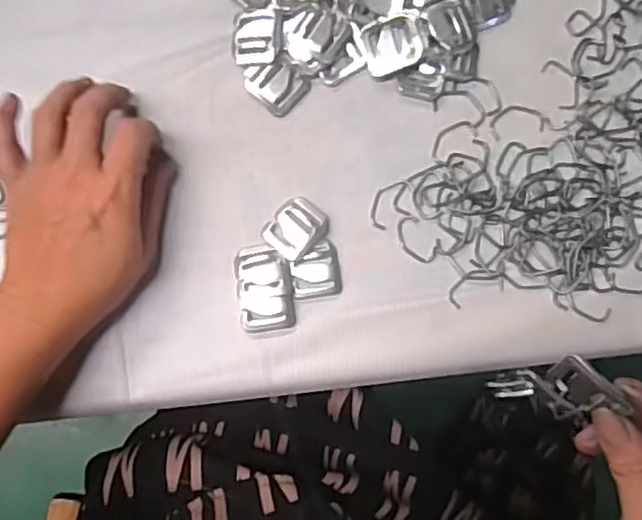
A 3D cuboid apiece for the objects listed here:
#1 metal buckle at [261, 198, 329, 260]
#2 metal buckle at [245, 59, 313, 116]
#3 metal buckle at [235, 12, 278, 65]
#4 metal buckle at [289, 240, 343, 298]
[{"bbox_3d":[-0.015,-0.019,0.405,0.030,0.004,0.035,34,85,6],"label":"metal buckle"},{"bbox_3d":[-0.027,-0.107,0.415,0.034,0.005,0.029,43,86,7],"label":"metal buckle"},{"bbox_3d":[-0.039,-0.136,0.416,0.027,0.005,0.032,0,83,3],"label":"metal buckle"},{"bbox_3d":[-0.004,0.006,0.404,0.028,0.004,0.033,-8,82,2],"label":"metal buckle"}]

